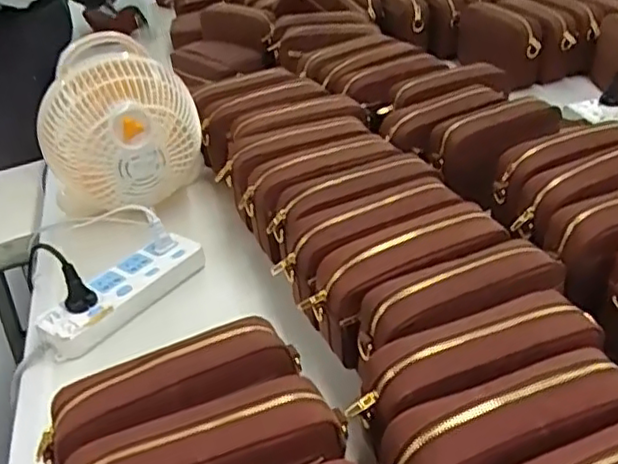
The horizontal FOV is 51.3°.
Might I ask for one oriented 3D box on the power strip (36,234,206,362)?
[{"bbox_3d":[-0.218,0.069,0.756,0.072,0.034,0.203,21,41,33],"label":"power strip"}]

